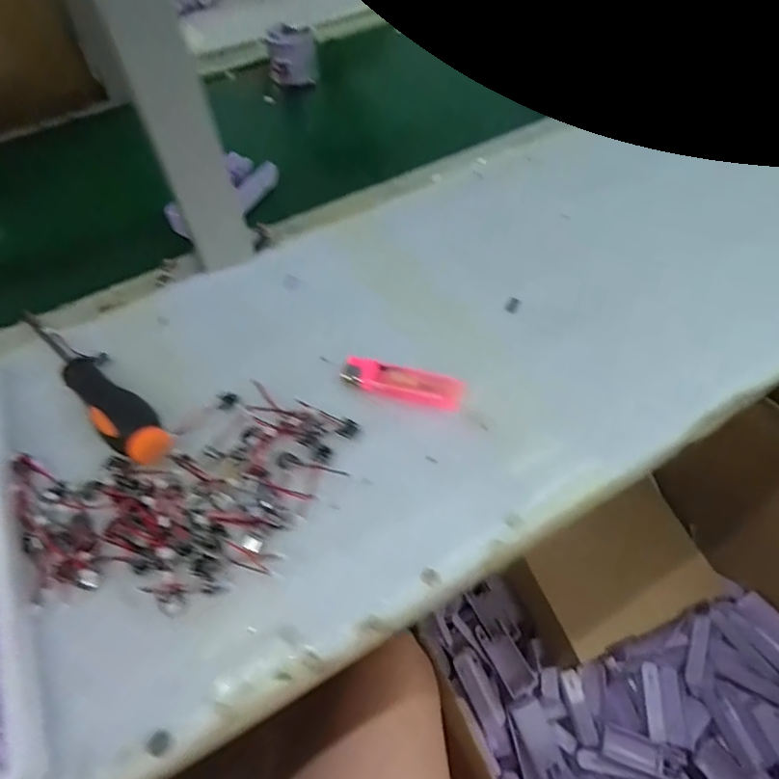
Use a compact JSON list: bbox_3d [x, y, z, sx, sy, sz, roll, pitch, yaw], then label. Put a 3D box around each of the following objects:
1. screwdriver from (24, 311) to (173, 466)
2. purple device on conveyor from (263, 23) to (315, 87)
[{"bbox_3d":[-0.198,-0.009,0.367,0.030,0.022,0.162,-39,61,-22],"label":"screwdriver"},{"bbox_3d":[-0.114,-0.387,0.646,0.030,0.060,0.064,33,44,31],"label":"purple device on conveyor"}]

